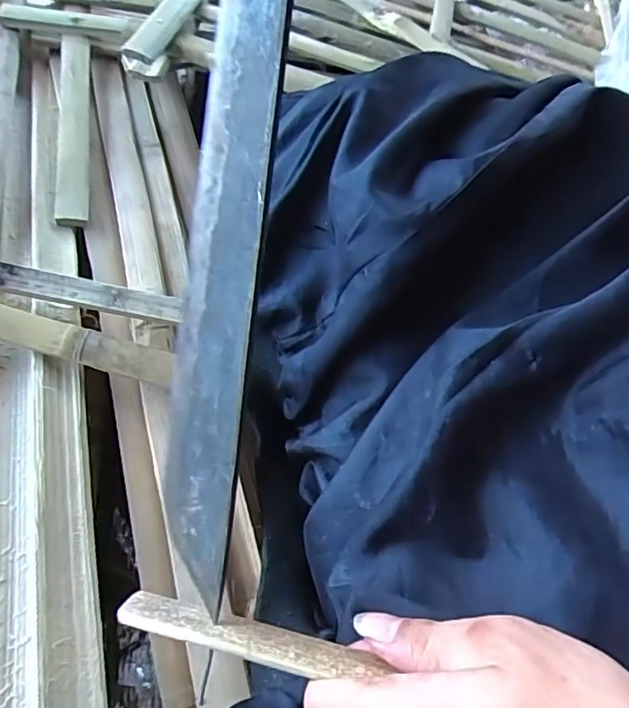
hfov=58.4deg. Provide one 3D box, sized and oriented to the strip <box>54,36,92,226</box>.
[{"bbox_3d":[-0.198,-0.188,0.463,0.024,0.008,0.209,-8,64,-4],"label":"strip"}]

